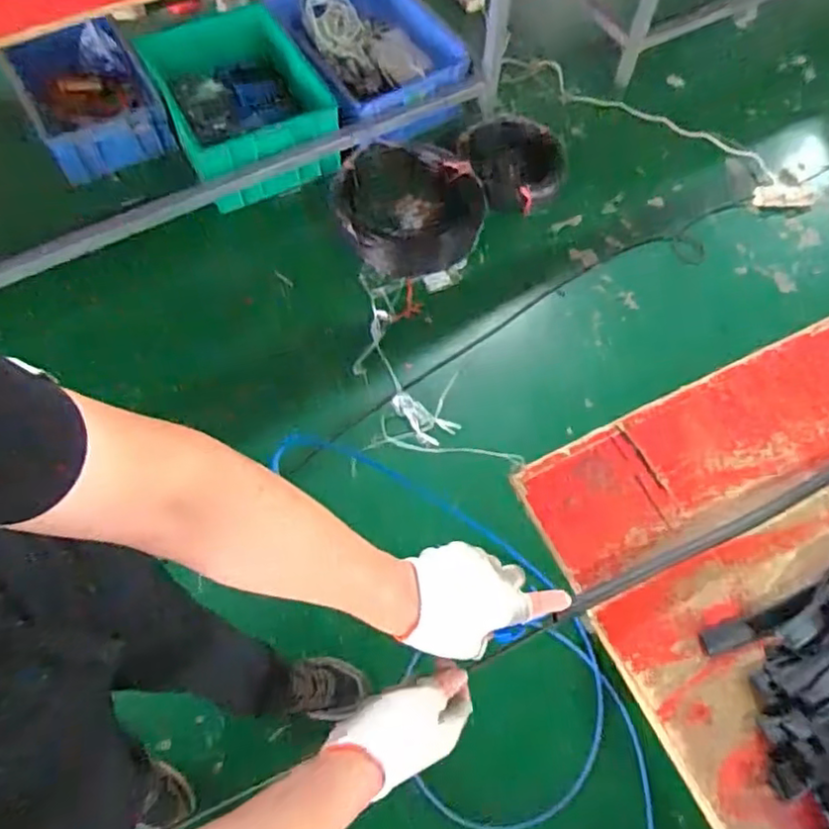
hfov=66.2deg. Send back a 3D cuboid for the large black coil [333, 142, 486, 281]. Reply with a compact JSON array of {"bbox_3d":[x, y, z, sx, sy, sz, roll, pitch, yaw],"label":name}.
[{"bbox_3d":[-0.005,-0.588,1.803,0.416,0.105,0.386,1,64,-1],"label":"large black coil"}]

